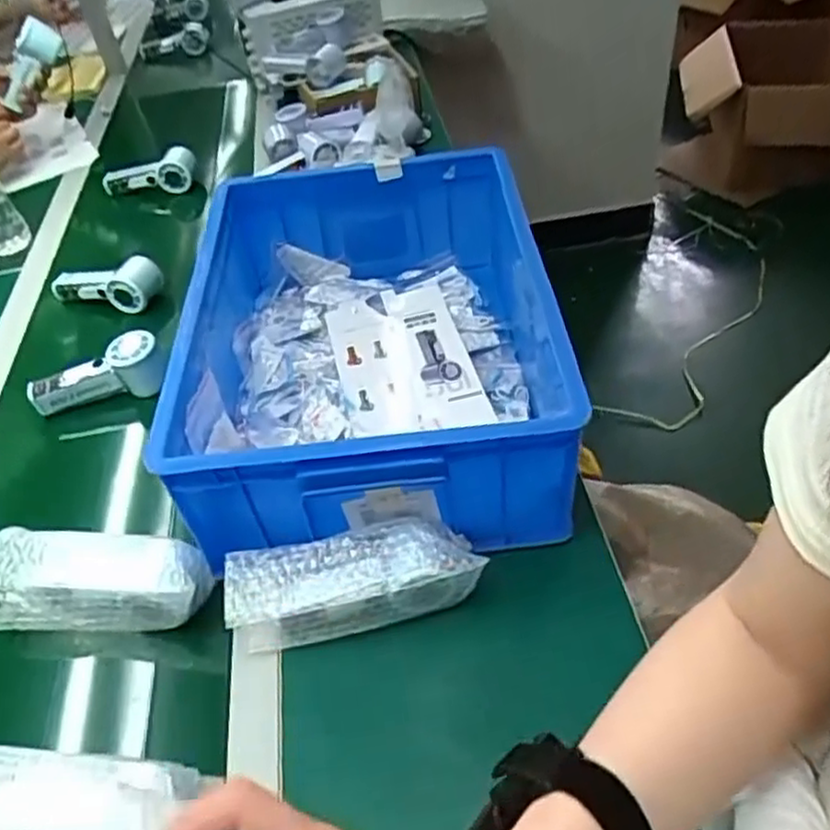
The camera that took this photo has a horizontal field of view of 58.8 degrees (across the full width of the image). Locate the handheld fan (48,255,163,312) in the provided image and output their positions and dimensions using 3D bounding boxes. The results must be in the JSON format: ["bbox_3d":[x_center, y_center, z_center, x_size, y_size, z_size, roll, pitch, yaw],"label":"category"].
[{"bbox_3d":[-0.433,-0.189,1.009,0.164,0.071,0.069,13,50,17],"label":"handheld fan"}]

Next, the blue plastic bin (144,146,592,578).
[{"bbox_3d":[-0.045,-0.083,0.768,0.368,0.149,0.455,-6,47,0],"label":"blue plastic bin"}]

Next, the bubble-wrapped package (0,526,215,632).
[{"bbox_3d":[-0.283,0.146,0.647,0.201,0.057,0.074,0,48,6],"label":"bubble-wrapped package"}]

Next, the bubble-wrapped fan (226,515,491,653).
[{"bbox_3d":[-0.052,0.138,0.620,0.207,0.056,0.066,-10,47,-3],"label":"bubble-wrapped fan"}]

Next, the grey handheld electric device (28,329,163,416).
[{"bbox_3d":[-0.380,-0.049,0.871,0.170,0.072,0.047,-11,47,-4],"label":"grey handheld electric device"}]

